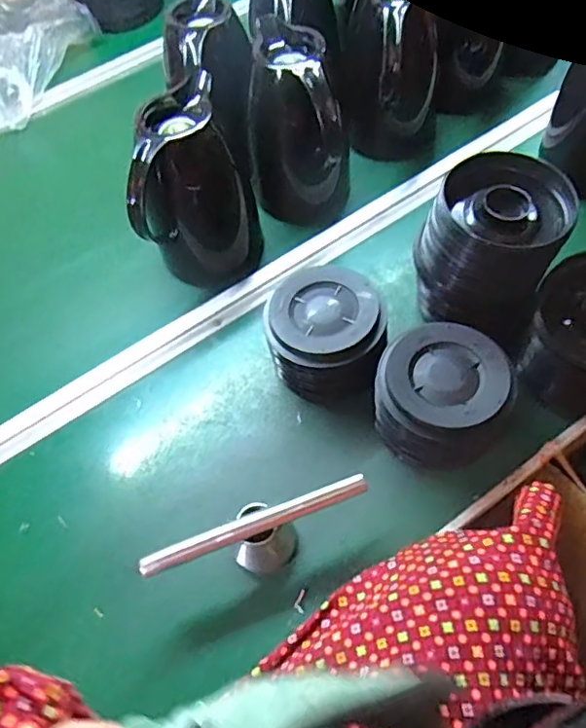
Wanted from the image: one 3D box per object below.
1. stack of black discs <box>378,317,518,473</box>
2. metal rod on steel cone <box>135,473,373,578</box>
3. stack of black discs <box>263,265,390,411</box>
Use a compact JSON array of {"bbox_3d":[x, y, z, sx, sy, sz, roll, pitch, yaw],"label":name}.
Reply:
[{"bbox_3d":[0.143,0.035,0.562,0.129,0.093,0.116,21,63,18],"label":"stack of black discs"},{"bbox_3d":[-0.028,0.154,0.522,0.196,0.068,0.045,-16,58,-3],"label":"metal rod on steel cone"},{"bbox_3d":[0.034,-0.027,0.610,0.118,0.091,0.119,2,59,8],"label":"stack of black discs"}]

